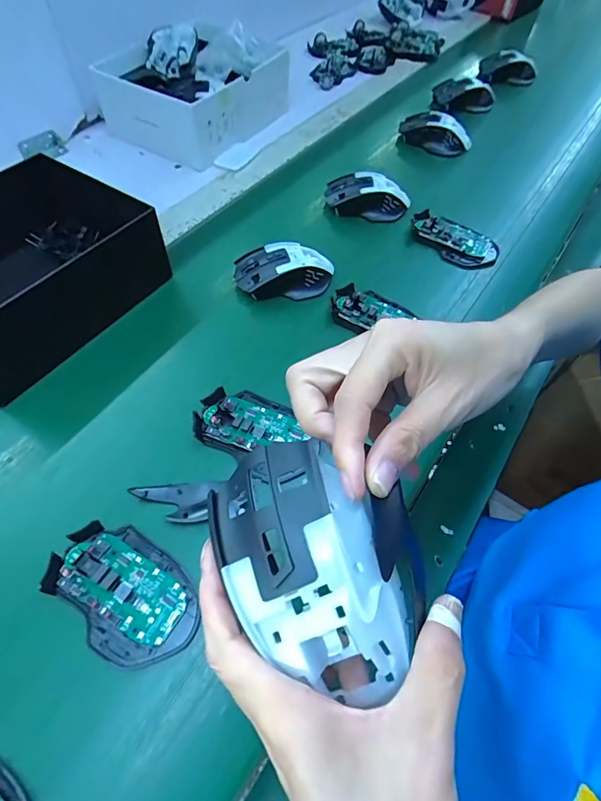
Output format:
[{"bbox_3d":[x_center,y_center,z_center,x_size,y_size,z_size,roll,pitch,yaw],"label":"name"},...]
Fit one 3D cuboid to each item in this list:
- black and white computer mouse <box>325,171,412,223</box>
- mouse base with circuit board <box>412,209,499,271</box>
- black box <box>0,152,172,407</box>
[{"bbox_3d":[0.085,-0.268,0.554,0.108,0.034,0.056,19,57,9],"label":"black and white computer mouse"},{"bbox_3d":[0.190,-0.203,0.528,0.112,0.021,0.059,35,61,18],"label":"mouse base with circuit board"},{"bbox_3d":[-0.293,-0.141,0.440,0.207,0.084,0.218,30,60,15],"label":"black box"}]

